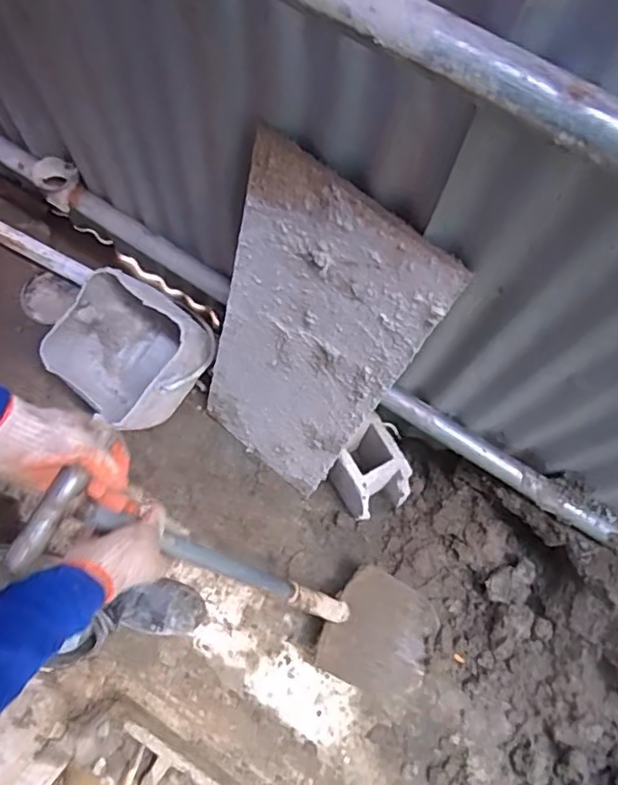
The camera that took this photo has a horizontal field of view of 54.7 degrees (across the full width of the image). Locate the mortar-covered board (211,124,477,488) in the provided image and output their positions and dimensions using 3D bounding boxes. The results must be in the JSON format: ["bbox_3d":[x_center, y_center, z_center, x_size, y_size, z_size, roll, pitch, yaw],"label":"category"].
[{"bbox_3d":[-0.029,-0.052,1.060,0.322,0.793,0.021,39,60,7],"label":"mortar-covered board"}]

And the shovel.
[{"bbox_3d":[-0.028,0.339,0.946,0.177,0.955,0.214,-4,63,28],"label":"shovel"}]

